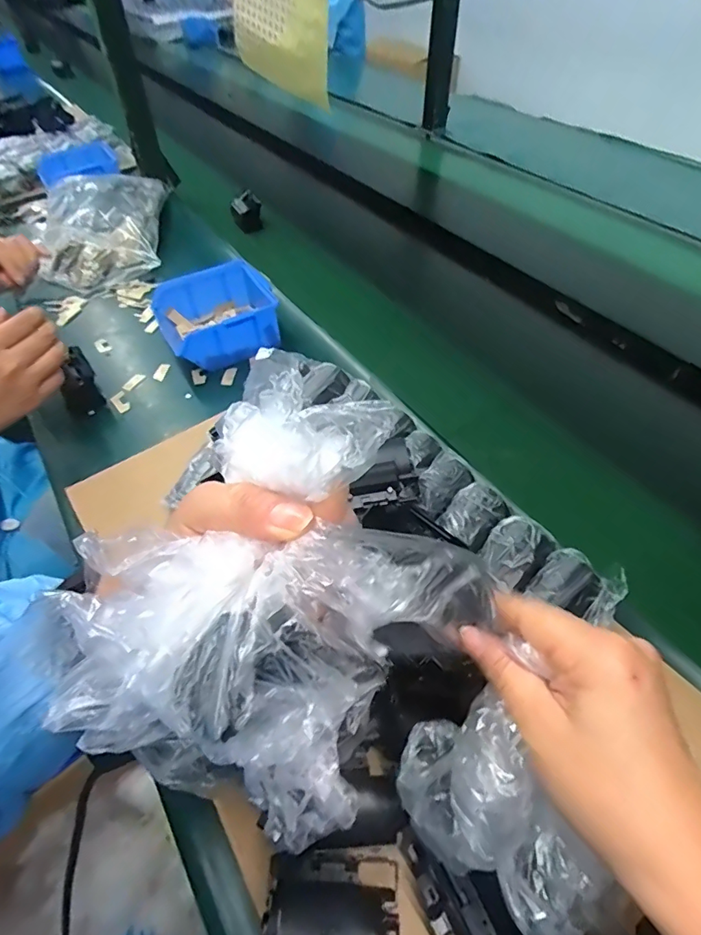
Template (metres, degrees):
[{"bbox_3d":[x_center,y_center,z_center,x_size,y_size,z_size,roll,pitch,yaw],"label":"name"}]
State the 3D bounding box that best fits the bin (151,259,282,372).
[{"bbox_3d":[-0.165,-0.186,0.613,0.136,0.069,0.122,-20,52,-17],"label":"bin"}]

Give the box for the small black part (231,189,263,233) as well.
[{"bbox_3d":[-0.180,-0.443,0.849,0.048,0.055,0.035,-10,50,-9],"label":"small black part"}]

